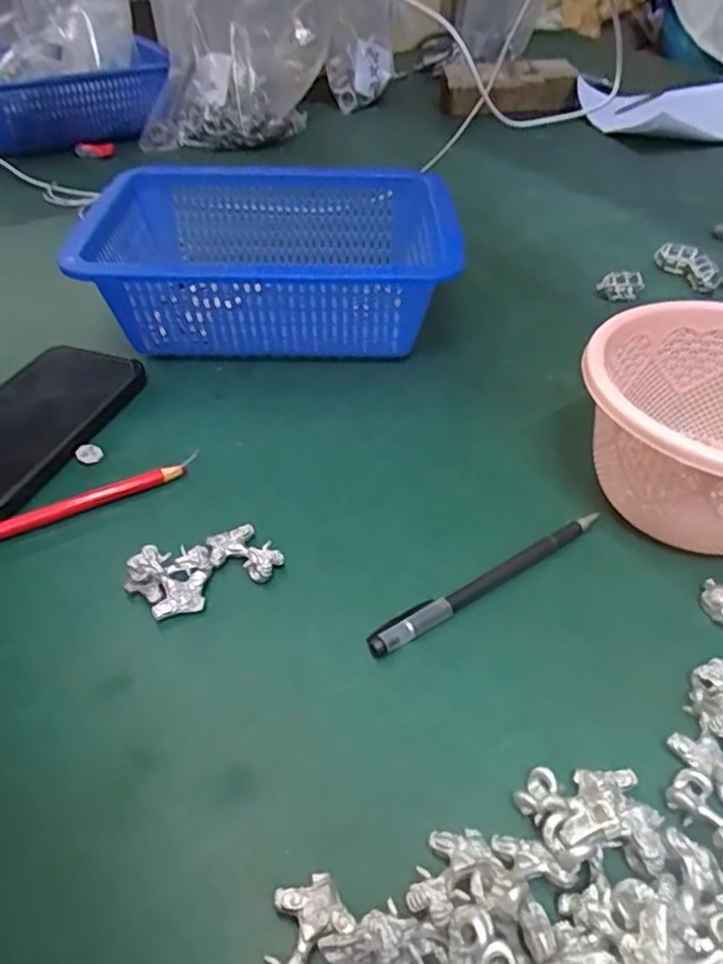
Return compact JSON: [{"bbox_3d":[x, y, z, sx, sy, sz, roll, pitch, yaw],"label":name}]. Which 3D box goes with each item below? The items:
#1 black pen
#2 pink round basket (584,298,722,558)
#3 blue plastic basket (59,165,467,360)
[{"bbox_3d":[0.068,0.049,0.344,0.150,0.007,0.013,-25,48,-22],"label":"black pen"},{"bbox_3d":[0.190,-0.028,0.363,0.137,0.080,0.131,-1,44,1],"label":"pink round basket"},{"bbox_3d":[-0.061,-0.162,0.513,0.256,0.099,0.181,-4,44,-2],"label":"blue plastic basket"}]

